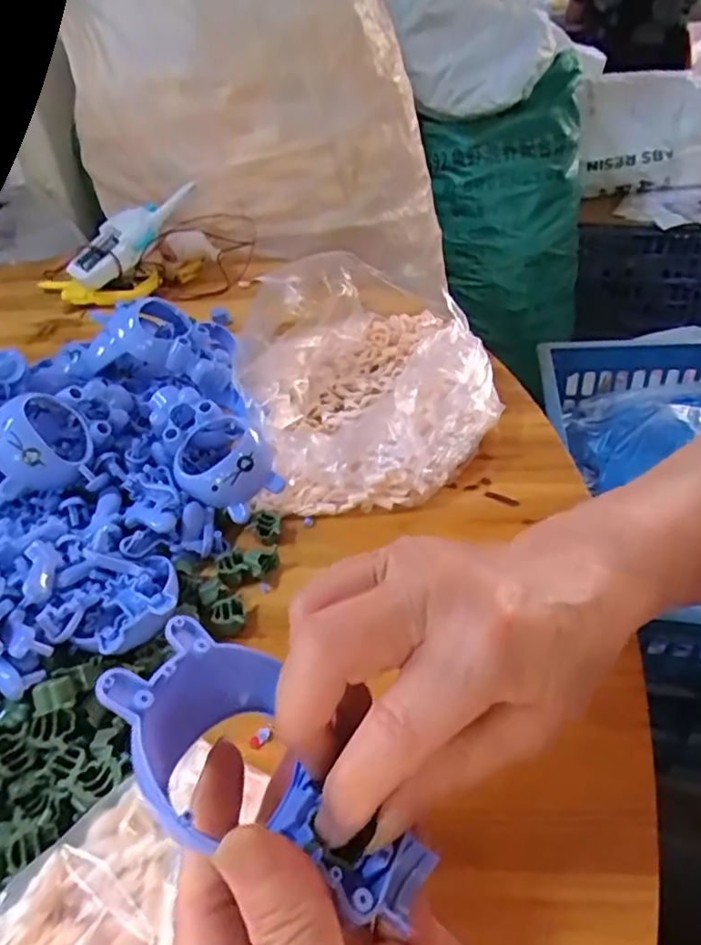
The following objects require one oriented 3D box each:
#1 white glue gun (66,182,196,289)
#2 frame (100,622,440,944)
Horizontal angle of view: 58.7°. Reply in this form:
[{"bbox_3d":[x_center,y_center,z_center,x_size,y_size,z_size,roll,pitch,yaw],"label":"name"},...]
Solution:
[{"bbox_3d":[-0.243,-0.273,0.706,0.065,0.033,0.168,25,67,35],"label":"white glue gun"},{"bbox_3d":[-0.022,0.086,0.176,0.103,0.027,0.055,35,46,11],"label":"frame"}]

